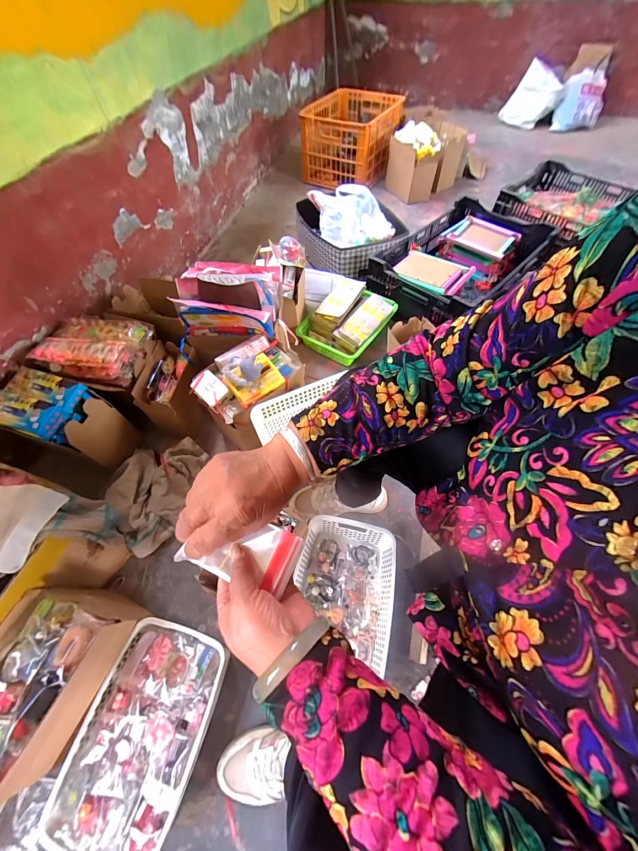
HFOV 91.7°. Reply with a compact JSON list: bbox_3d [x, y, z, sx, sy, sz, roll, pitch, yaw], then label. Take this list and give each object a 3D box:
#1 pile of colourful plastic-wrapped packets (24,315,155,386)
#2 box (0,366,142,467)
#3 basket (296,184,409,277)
[{"bbox_3d":[-0.588,-0.207,0.812,0.254,0.061,0.190,8,58,7],"label":"pile of colourful plastic-wrapped packets"},{"bbox_3d":[-0.651,-0.027,0.747,0.252,0.146,0.145,11,58,9],"label":"box"},{"bbox_3d":[0.120,-0.760,1.236,0.363,0.219,0.411,-14,58,-7],"label":"basket"}]

